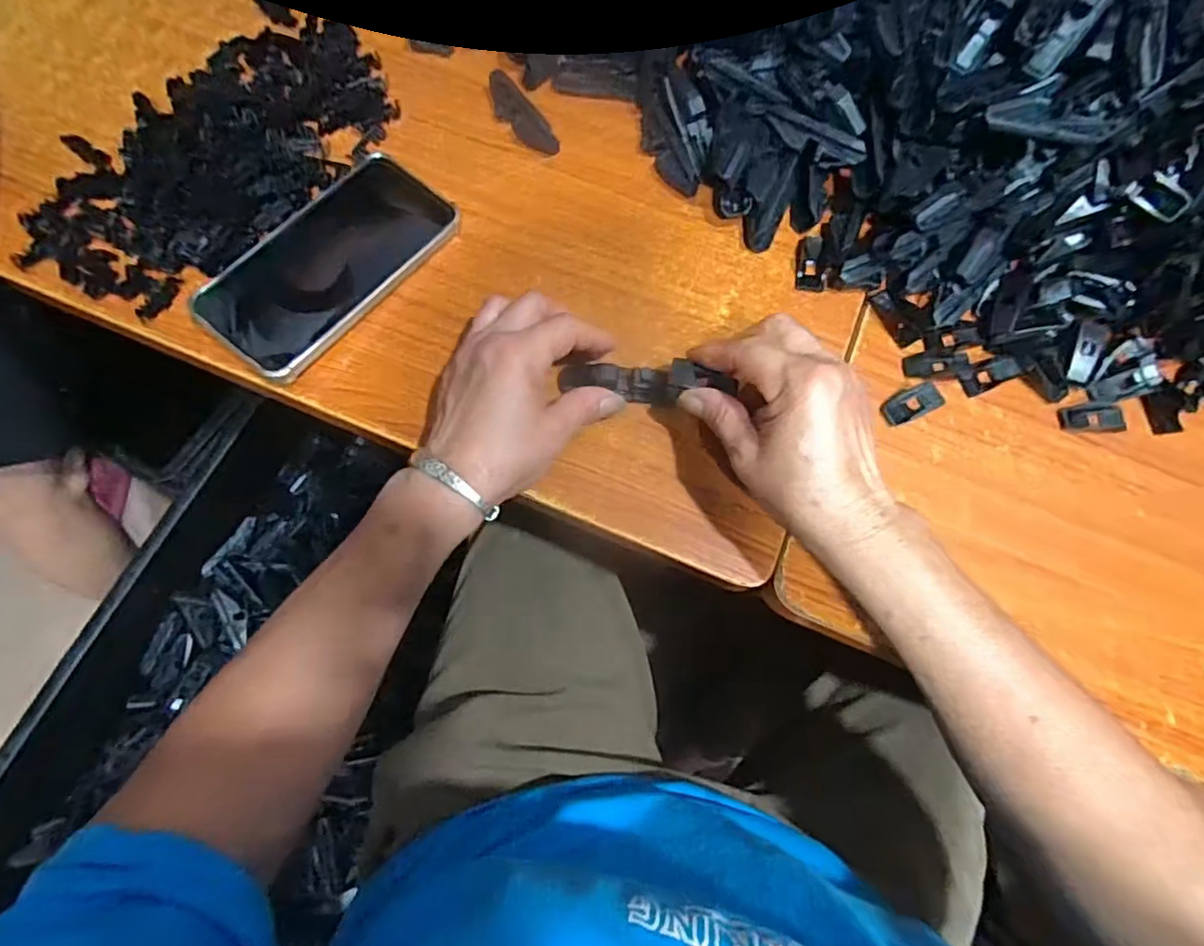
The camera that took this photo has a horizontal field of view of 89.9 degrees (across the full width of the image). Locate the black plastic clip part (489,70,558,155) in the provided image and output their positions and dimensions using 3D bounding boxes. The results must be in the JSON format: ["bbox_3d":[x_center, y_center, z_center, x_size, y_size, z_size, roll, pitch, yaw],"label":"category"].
[{"bbox_3d":[-0.060,-0.261,0.437,0.016,0.027,0.072,-41,79,-12],"label":"black plastic clip part"}]

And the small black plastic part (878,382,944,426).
[{"bbox_3d":[0.201,-0.046,0.391,0.043,0.004,0.019,-23,76,-8],"label":"small black plastic part"}]

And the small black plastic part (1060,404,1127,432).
[{"bbox_3d":[0.322,-0.036,0.395,0.044,0.004,0.018,-1,74,-2],"label":"small black plastic part"}]

